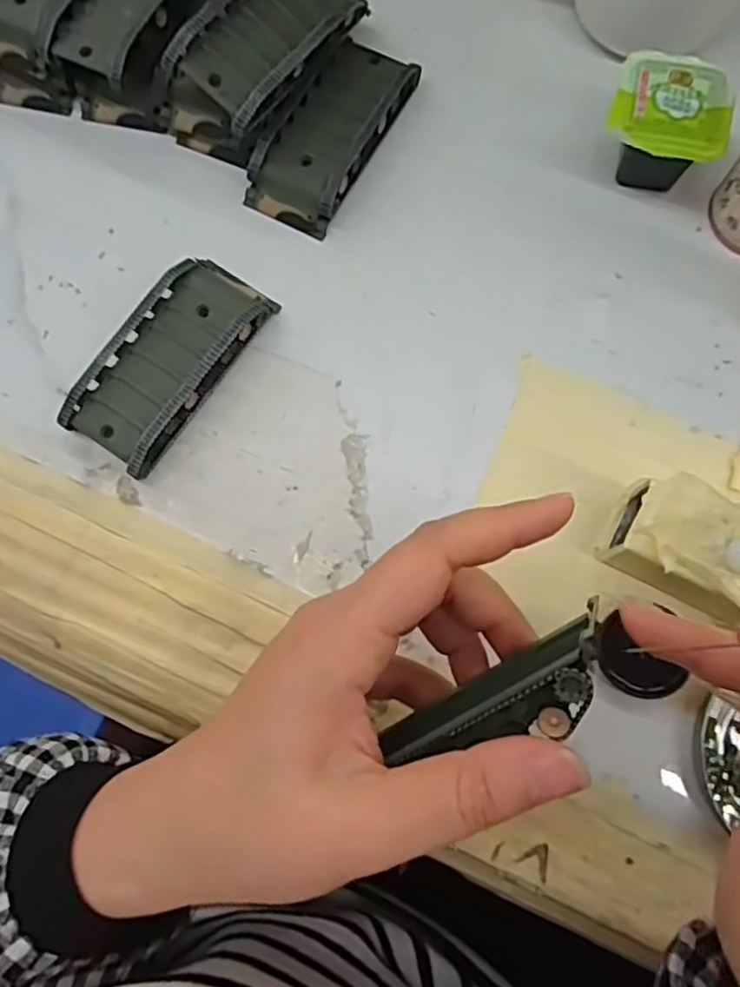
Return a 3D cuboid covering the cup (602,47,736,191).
[{"bbox_3d":[0.128,-0.159,0.308,0.050,0.040,0.048,15,76,5],"label":"cup"}]

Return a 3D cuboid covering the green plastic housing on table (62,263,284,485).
[{"bbox_3d":[-0.086,-0.059,0.299,0.044,0.020,0.096,35,80,5],"label":"green plastic housing on table"}]

